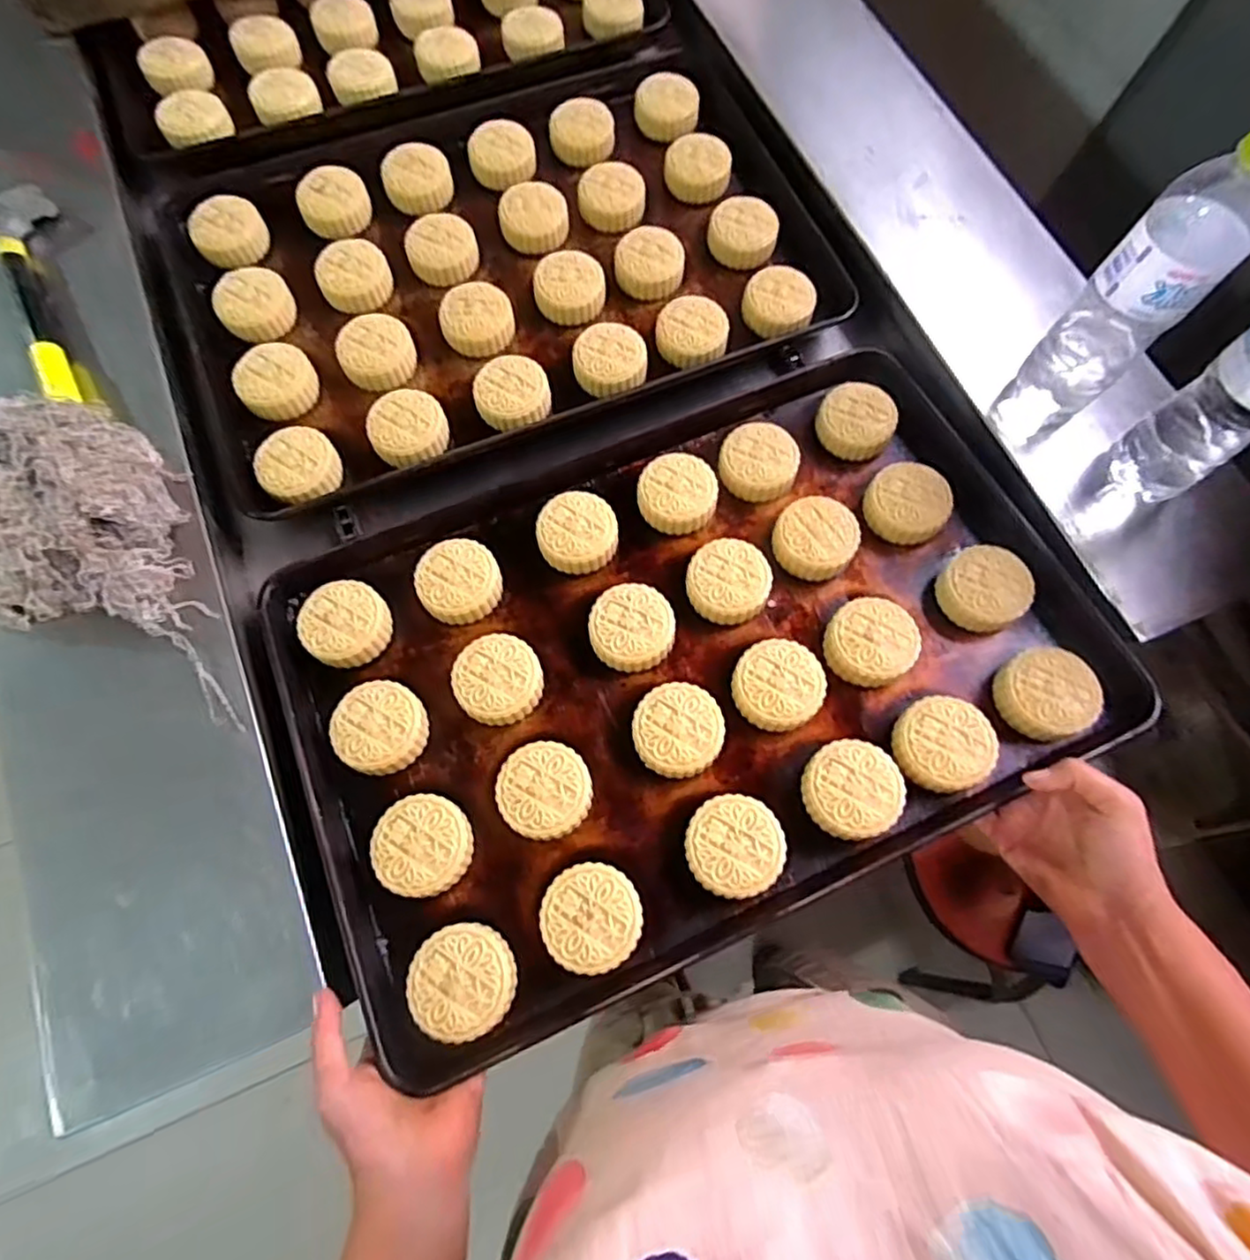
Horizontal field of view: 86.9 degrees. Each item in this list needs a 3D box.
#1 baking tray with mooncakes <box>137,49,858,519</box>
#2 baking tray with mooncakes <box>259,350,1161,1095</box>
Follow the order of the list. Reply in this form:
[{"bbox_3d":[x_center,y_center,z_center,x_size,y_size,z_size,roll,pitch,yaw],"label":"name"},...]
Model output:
[{"bbox_3d":[-0.133,-0.377,0.659,0.588,0.044,0.411,-23,75,-7],"label":"baking tray with mooncakes"},{"bbox_3d":[0.047,0.010,0.525,0.598,0.039,0.405,-24,69,-8],"label":"baking tray with mooncakes"}]

